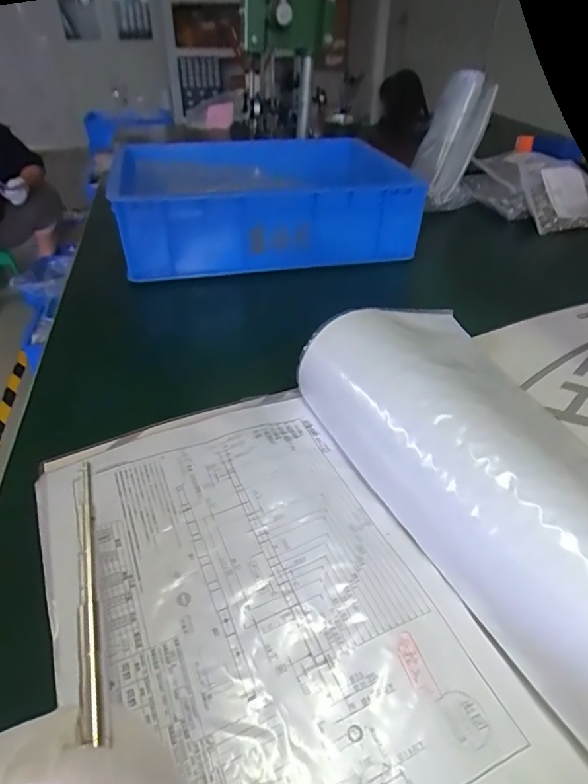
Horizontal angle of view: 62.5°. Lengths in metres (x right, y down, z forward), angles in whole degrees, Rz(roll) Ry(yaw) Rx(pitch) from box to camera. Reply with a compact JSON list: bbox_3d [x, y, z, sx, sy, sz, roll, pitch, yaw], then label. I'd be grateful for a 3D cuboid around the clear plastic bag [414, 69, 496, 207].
[{"bbox_3d":[0.266,-0.420,0.831,0.107,0.203,0.085,9,39,11],"label":"clear plastic bag"}]

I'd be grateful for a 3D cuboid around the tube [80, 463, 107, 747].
[{"bbox_3d":[-0.069,0.115,0.167,0.007,0.007,0.205,-10,50,-15],"label":"tube"}]

